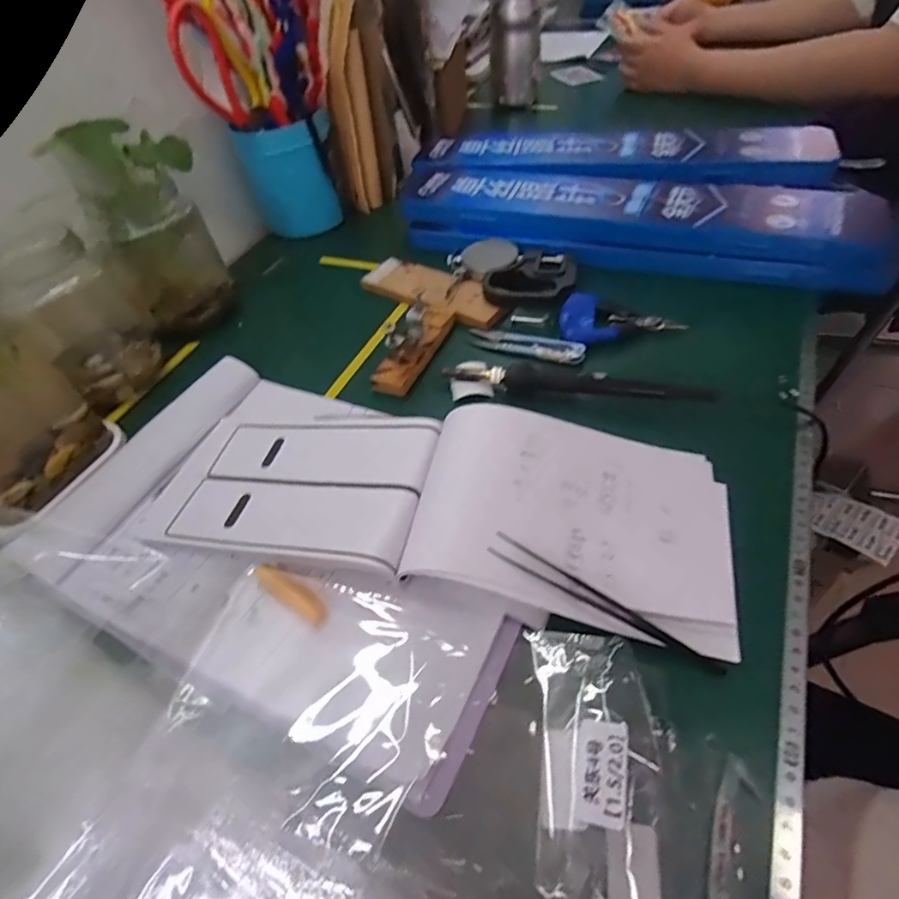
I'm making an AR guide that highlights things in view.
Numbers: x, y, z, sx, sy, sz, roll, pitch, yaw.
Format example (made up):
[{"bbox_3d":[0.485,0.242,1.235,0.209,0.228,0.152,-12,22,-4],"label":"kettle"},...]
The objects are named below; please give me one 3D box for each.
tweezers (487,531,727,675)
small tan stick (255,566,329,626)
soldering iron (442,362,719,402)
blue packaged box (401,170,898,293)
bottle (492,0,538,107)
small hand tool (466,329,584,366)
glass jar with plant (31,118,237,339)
[{"bbox_3d":[0.082,0.081,0.280,0.131,0.008,0.014,29,58,10],"label":"tweezers"},{"bbox_3d":[-0.093,0.086,0.313,0.055,0.006,0.015,24,57,26],"label":"small tan stick"},{"bbox_3d":[0.091,-0.050,0.398,0.192,0.020,0.019,7,51,15],"label":"soldering iron"},{"bbox_3d":[0.163,-0.227,0.513,0.466,0.049,0.110,12,52,19],"label":"blue packaged box"},{"bbox_3d":[0.100,-0.618,0.796,0.074,0.192,0.057,-2,49,8],"label":"bottle"},{"bbox_3d":[0.063,-0.089,0.445,0.100,0.013,0.024,19,55,23],"label":"small hand tool"},{"bbox_3d":[-0.274,-0.198,0.487,0.083,0.163,0.115,2,50,11],"label":"glass jar with plant"}]

